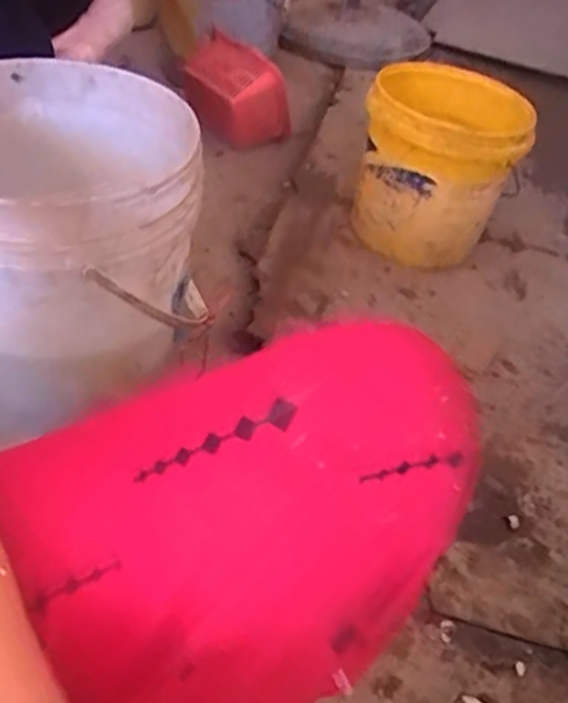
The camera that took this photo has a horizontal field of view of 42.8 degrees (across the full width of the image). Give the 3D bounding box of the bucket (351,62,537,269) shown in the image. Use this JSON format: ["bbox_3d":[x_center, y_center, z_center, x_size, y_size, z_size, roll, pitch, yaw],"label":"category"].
[{"bbox_3d":[0.248,-0.285,1.230,0.254,0.295,0.249,5,43,-4],"label":"bucket"}]

